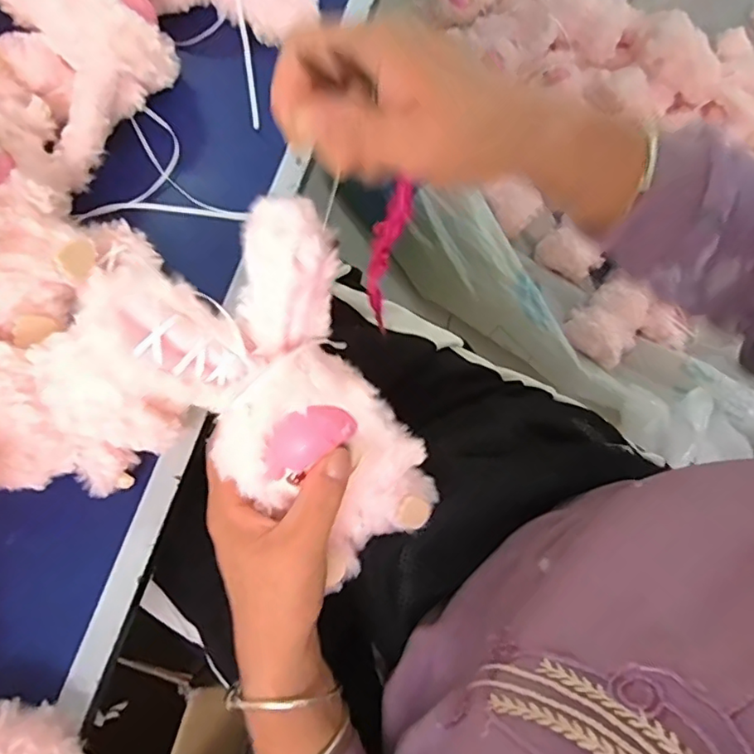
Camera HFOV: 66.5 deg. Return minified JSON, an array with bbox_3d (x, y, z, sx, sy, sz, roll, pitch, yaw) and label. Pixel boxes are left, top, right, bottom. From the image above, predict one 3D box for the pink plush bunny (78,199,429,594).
[{"bbox_3d":[-0.054,0.017,0.331,0.116,0.070,0.217,-30,111,-8],"label":"pink plush bunny"}]

